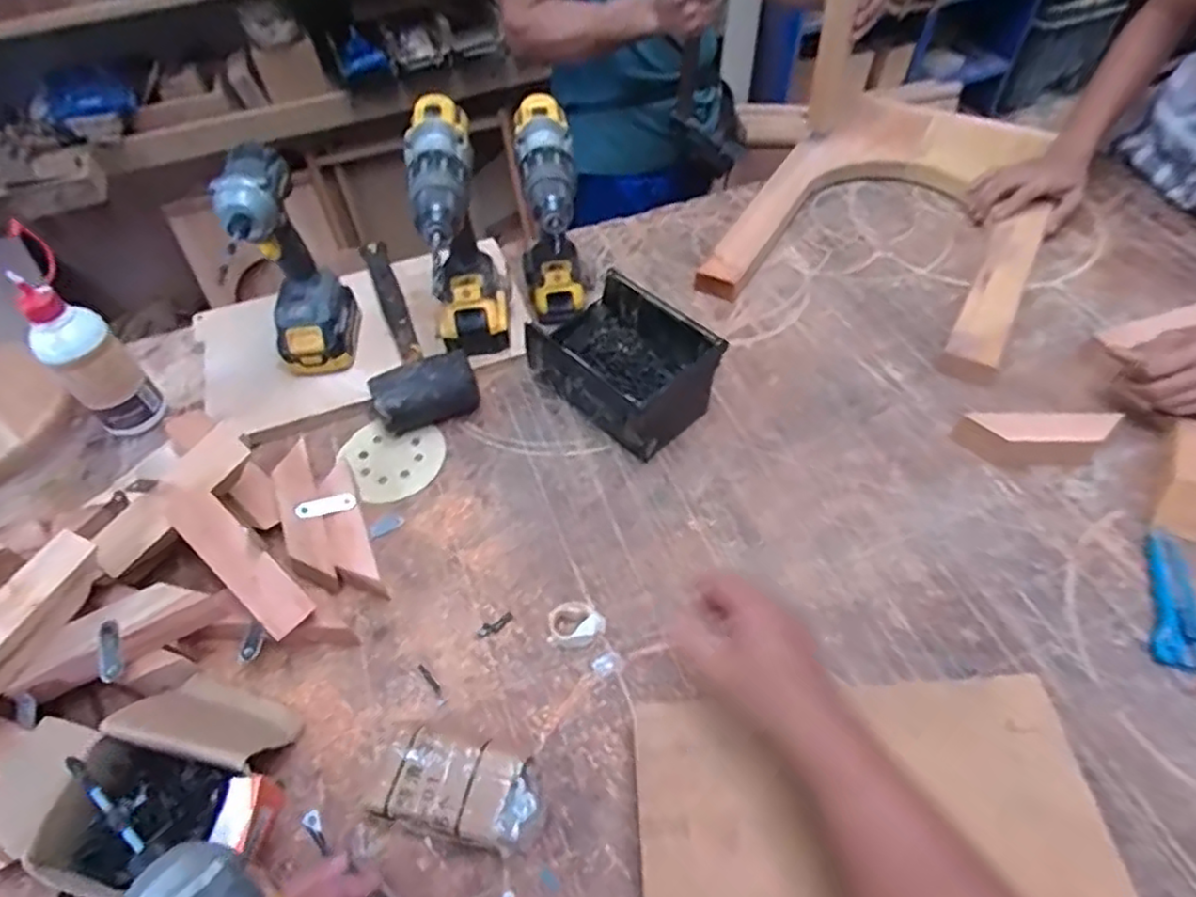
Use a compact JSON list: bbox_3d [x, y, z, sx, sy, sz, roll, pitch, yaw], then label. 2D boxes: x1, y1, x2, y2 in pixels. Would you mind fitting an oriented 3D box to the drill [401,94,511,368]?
[{"bbox_3d":[-0.153,-0.213,0.736,0.085,0.247,0.188,-14,53,-7],"label":"drill"}]

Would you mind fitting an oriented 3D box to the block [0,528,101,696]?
[{"bbox_3d":[-0.474,0.145,0.540,0.041,0.041,0.159,18,56,17],"label":"block"}]

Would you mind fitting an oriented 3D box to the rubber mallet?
[{"bbox_3d":[-0.266,-0.153,0.848,0.113,0.070,0.326,-26,56,-15],"label":"rubber mallet"}]

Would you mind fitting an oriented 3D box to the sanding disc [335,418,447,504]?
[{"bbox_3d":[-0.231,0.007,0.761,0.106,0.009,0.115,-2,53,2],"label":"sanding disc"}]

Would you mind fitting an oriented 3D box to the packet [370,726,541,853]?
[{"bbox_3d":[-0.108,0.269,0.528,0.127,0.048,0.075,9,54,10],"label":"packet"}]

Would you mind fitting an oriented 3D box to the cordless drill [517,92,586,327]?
[{"bbox_3d":[-0.057,-0.246,0.796,0.072,0.240,0.205,-7,53,-2],"label":"cordless drill"}]

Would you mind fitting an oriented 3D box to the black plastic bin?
[{"bbox_3d":[0.027,-0.096,0.768,0.135,0.104,0.191,-38,60,-22],"label":"black plastic bin"}]

